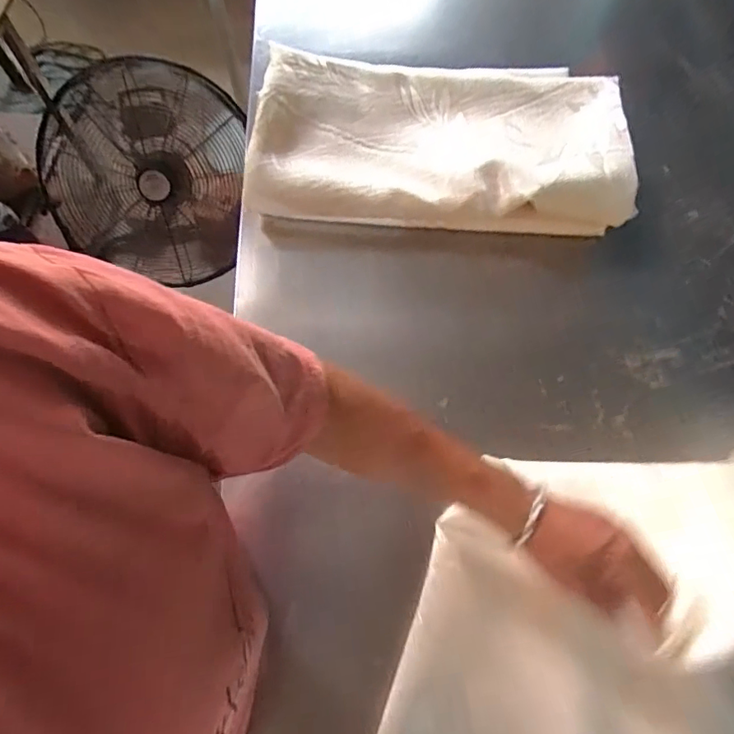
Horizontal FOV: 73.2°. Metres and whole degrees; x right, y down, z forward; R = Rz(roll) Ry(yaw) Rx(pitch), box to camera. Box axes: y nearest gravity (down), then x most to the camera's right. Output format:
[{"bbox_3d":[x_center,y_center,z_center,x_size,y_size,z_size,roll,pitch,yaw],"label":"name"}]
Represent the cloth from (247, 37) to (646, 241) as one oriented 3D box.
[{"bbox_3d":[0.094,-0.308,0.667,0.472,0.090,0.260,3,68,0],"label":"cloth"}]

